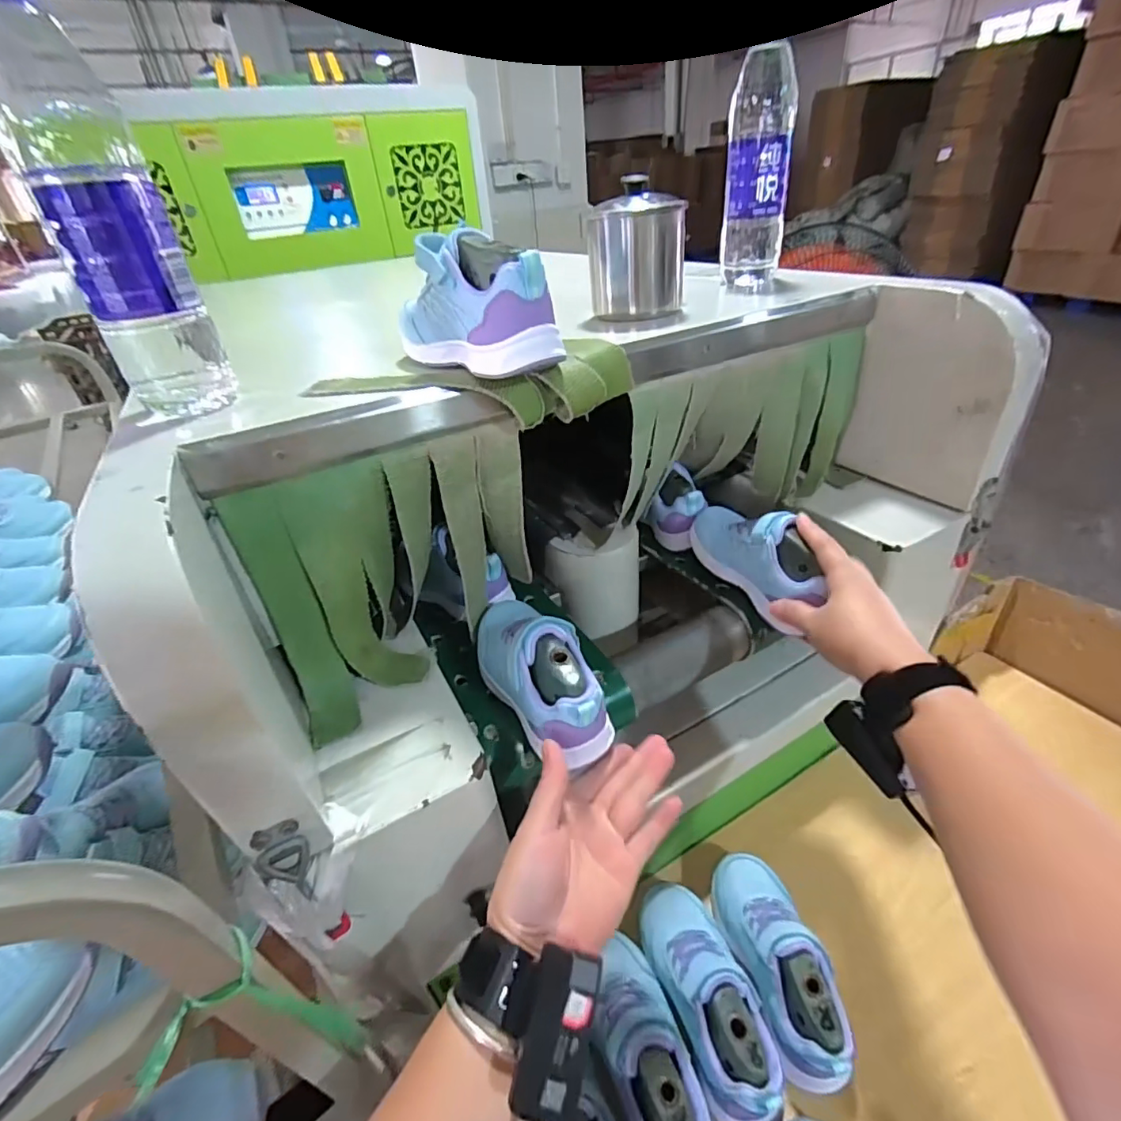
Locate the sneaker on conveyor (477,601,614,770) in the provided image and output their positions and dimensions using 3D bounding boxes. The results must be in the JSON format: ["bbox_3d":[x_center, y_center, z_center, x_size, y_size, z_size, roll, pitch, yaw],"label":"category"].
[{"bbox_3d":[-0.022,0.082,0.435,0.061,0.079,0.162,-23,39,-22],"label":"sneaker on conveyor"}]

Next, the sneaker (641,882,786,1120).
[{"bbox_3d":[0.125,0.365,0.456,0.070,0.090,0.173,-14,24,-11],"label":"sneaker"}]

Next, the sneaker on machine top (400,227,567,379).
[{"bbox_3d":[-0.063,-0.182,0.382,0.055,0.077,0.140,-29,42,-29],"label":"sneaker on machine top"}]

